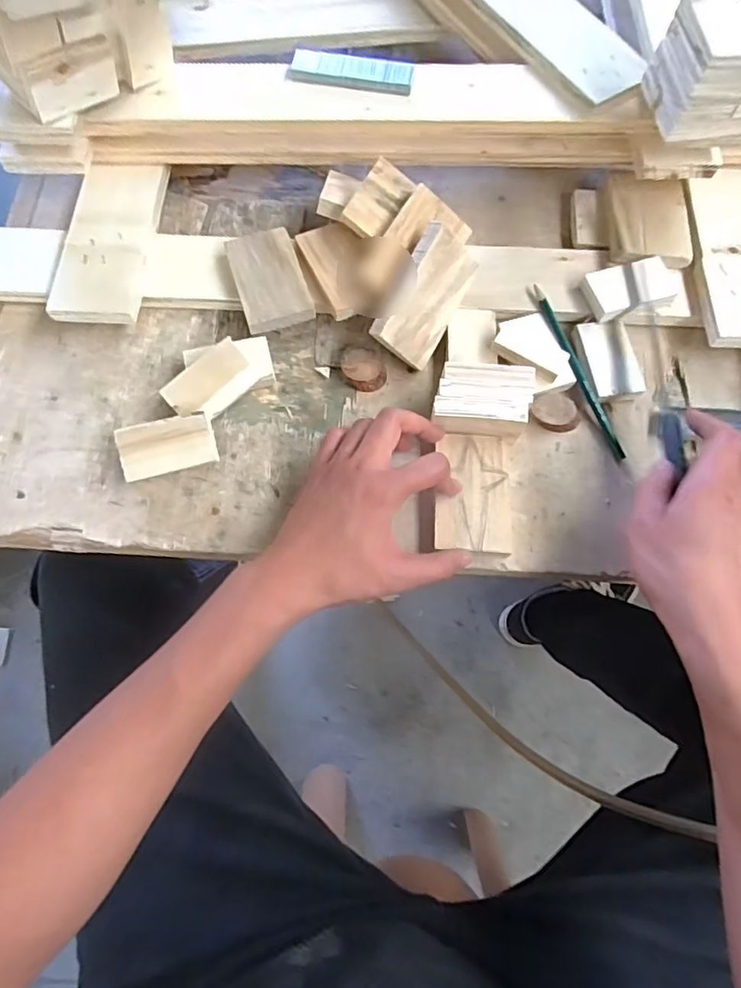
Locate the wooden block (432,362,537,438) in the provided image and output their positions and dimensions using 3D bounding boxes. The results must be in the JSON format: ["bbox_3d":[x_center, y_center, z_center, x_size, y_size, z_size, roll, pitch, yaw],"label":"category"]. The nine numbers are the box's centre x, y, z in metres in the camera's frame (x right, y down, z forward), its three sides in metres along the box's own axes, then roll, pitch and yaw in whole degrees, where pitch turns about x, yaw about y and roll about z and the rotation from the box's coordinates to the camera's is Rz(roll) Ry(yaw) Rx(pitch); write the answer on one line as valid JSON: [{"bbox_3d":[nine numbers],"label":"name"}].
[{"bbox_3d":[0.089,-0.076,0.435,0.073,0.029,0.052,8,72,1],"label":"wooden block"}]

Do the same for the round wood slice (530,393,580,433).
[{"bbox_3d":[0.153,-0.068,0.460,0.039,0.011,0.035,-19,74,-7],"label":"round wood slice"}]

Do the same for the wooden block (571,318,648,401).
[{"bbox_3d":[0.204,-0.114,0.473,0.045,0.012,0.071,-9,73,-4],"label":"wooden block"}]

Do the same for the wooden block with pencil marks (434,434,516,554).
[{"bbox_3d":[0.083,-0.001,0.433,0.062,0.012,0.095,4,72,0],"label":"wooden block with pencil marks"}]

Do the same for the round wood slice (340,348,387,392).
[{"bbox_3d":[-0.005,-0.108,0.477,0.038,0.017,0.036,0,72,-1],"label":"round wood slice"}]

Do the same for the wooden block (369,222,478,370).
[{"bbox_3d":[0.047,-0.160,0.459,0.014,0.061,0.101,31,93,45],"label":"wooden block"}]

